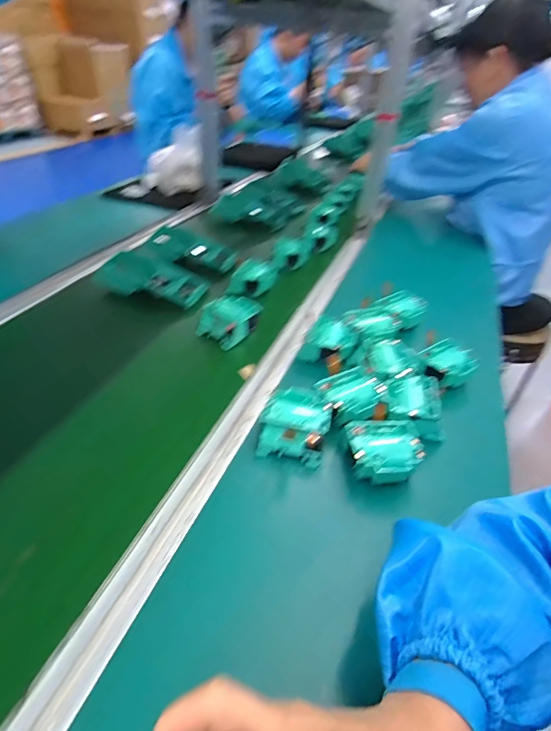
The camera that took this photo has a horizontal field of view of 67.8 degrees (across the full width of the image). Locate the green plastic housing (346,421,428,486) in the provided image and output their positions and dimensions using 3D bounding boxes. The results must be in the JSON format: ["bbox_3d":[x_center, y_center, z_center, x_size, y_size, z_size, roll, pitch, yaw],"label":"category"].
[{"bbox_3d":[0.120,0.094,0.452,0.079,0.033,0.068,0,39,-6],"label":"green plastic housing"}]

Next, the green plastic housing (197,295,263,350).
[{"bbox_3d":[-0.072,-0.074,0.652,0.083,0.041,0.081,27,43,24],"label":"green plastic housing"}]

